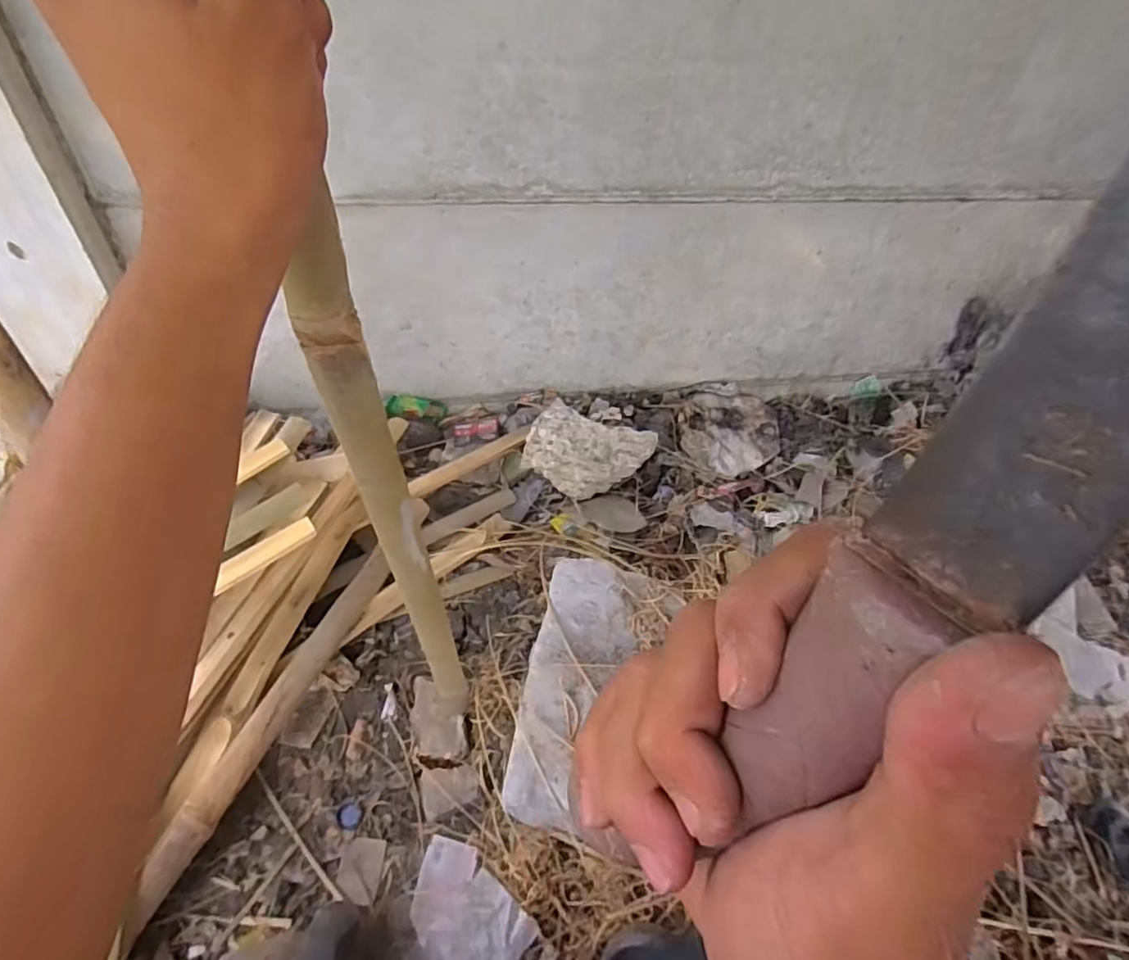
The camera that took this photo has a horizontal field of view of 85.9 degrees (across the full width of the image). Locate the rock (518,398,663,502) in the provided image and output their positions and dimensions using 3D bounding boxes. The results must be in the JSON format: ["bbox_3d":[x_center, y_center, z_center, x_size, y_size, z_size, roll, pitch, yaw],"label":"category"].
[{"bbox_3d":[0.040,-0.051,1.146,0.212,0.097,0.148,11,45,7],"label":"rock"}]

